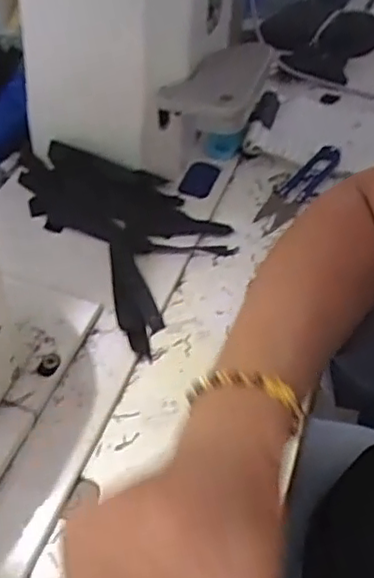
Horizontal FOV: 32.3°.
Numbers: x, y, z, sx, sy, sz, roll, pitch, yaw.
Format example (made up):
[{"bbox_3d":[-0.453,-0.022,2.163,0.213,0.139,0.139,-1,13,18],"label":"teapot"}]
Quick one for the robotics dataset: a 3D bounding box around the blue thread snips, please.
[{"bbox_3d":[0.095,-0.090,0.564,0.032,0.021,0.117,26,50,25],"label":"blue thread snips"}]

